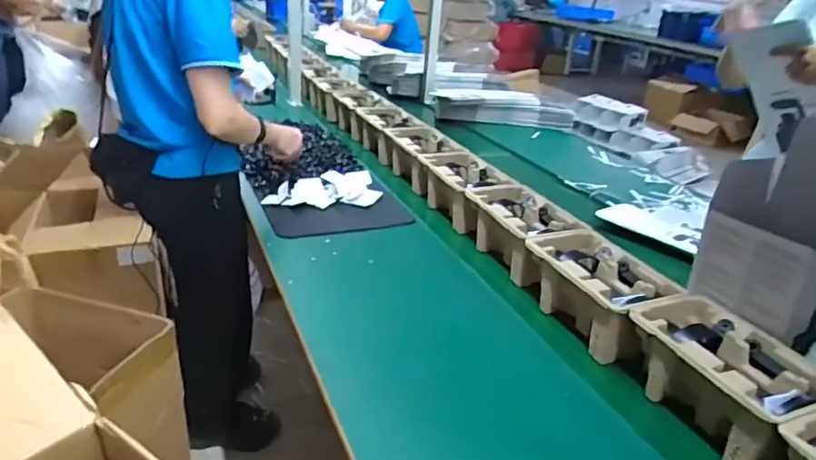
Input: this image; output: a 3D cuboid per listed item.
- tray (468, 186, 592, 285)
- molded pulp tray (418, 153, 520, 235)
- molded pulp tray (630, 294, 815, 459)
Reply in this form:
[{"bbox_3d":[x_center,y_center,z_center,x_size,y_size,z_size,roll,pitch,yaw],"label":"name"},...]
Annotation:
[{"bbox_3d":[0.225,0.003,1.115,0.151,0.099,0.262,-8,30,-21],"label":"tray"},{"bbox_3d":[0.133,-0.092,1.293,0.156,0.095,0.252,-12,32,-27],"label":"molded pulp tray"},{"bbox_3d":[0.417,0.190,0.759,0.159,0.101,0.248,-7,30,-20],"label":"molded pulp tray"}]

